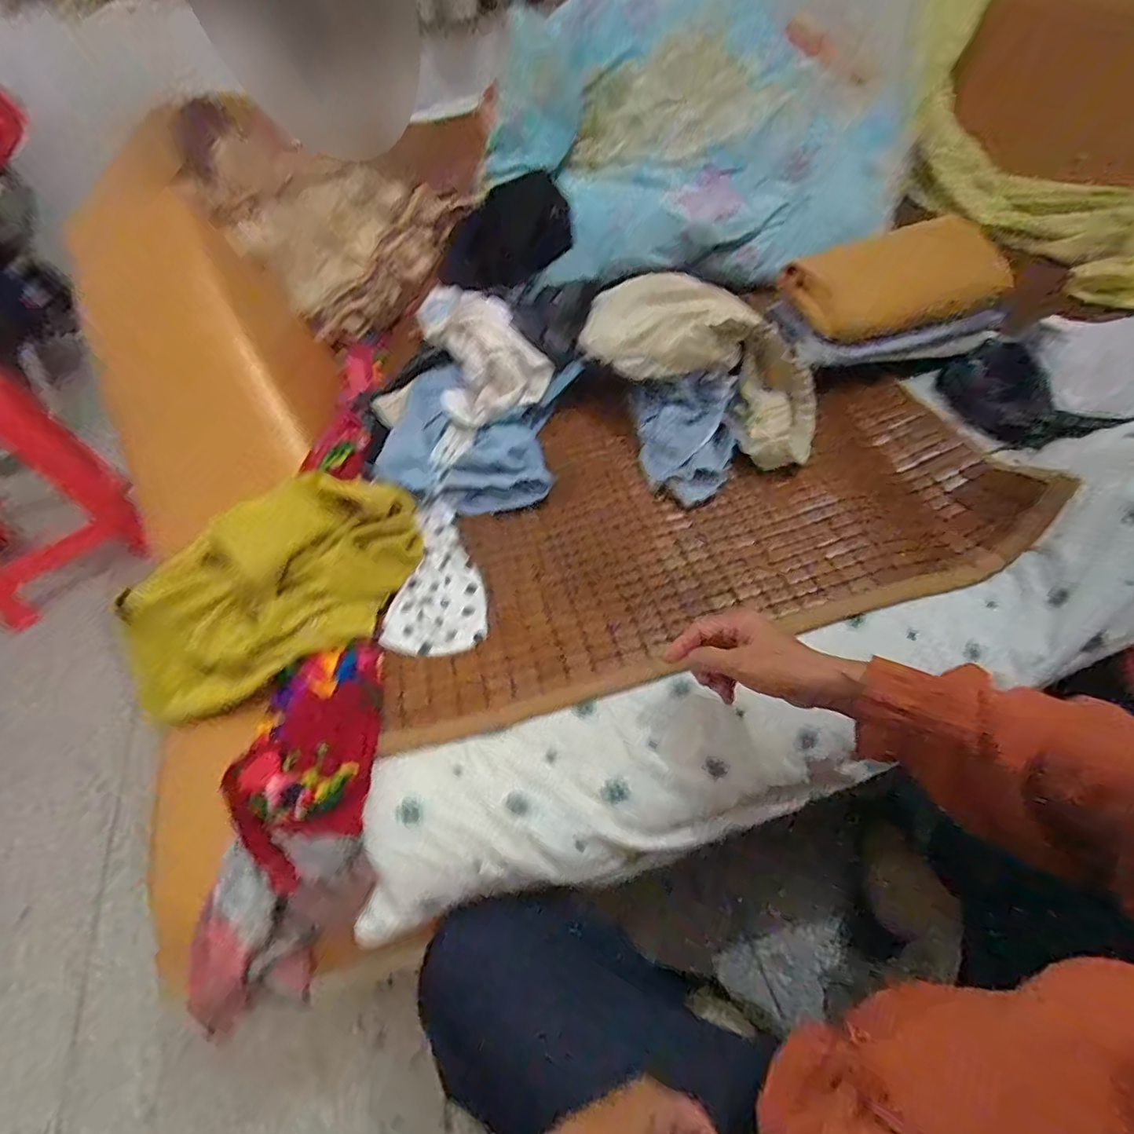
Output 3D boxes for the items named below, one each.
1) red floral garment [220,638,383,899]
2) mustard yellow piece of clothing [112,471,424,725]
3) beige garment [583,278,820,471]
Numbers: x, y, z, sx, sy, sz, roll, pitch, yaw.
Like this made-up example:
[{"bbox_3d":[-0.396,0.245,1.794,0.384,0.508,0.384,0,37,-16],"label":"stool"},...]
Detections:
[{"bbox_3d":[-0.247,0.169,0.534,0.133,0.037,0.225,-4,57,1],"label":"red floral garment"},{"bbox_3d":[-0.324,0.028,0.622,0.342,0.141,0.165,-23,52,-11],"label":"mustard yellow piece of clothing"},{"bbox_3d":[0.179,-0.273,0.708,0.334,0.104,0.137,37,65,10],"label":"beige garment"}]

